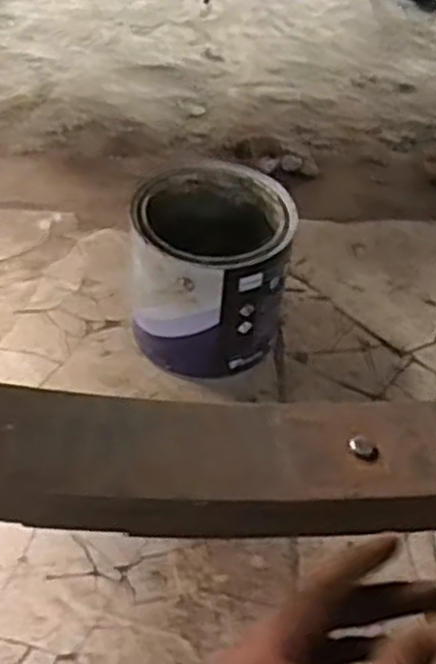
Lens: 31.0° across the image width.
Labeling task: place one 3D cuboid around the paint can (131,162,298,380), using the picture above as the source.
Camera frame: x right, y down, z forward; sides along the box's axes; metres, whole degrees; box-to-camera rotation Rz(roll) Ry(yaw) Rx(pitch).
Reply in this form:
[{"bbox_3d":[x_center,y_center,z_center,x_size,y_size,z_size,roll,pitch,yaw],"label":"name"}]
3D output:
[{"bbox_3d":[-0.006,-0.059,0.778,0.144,0.159,0.154,3,48,-3],"label":"paint can"}]

